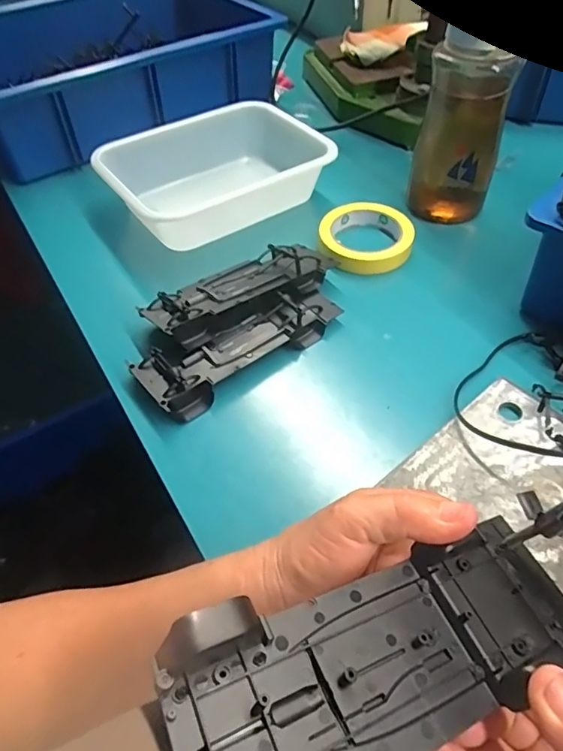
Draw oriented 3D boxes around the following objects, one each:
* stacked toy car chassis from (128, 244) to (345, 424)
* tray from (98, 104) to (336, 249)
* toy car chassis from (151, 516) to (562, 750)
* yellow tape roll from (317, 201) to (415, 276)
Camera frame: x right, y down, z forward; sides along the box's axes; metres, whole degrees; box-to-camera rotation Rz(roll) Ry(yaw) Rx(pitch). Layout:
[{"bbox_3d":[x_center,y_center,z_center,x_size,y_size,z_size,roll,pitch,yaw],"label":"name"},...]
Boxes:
[{"bbox_3d":[-0.038,-0.059,0.468,0.226,0.042,0.112,-36,58,-22],"label":"stacked toy car chassis"},{"bbox_3d":[-0.077,-0.244,0.604,0.239,0.081,0.157,-32,57,-20],"label":"tray"},{"bbox_3d":[0.051,0.113,0.210,0.192,0.020,0.073,-8,49,-29],"label":"toy car chassis"},{"bbox_3d":[0.092,-0.150,0.556,0.102,0.029,0.099,-2,52,2],"label":"yellow tape roll"}]

